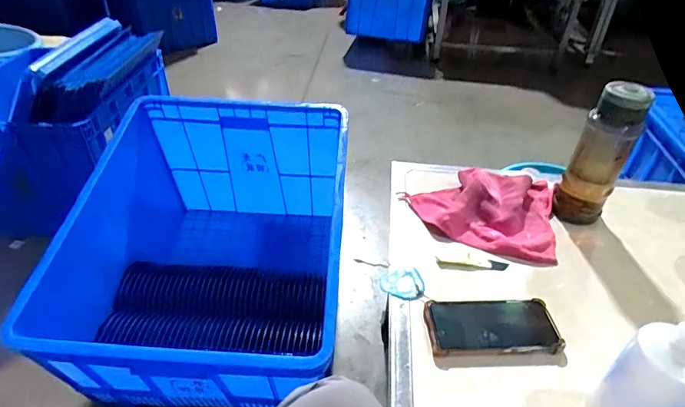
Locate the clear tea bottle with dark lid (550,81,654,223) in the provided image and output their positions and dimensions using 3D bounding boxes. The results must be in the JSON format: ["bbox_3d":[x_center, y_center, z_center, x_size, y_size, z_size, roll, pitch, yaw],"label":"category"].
[{"bbox_3d":[0.406,-0.068,0.692,0.072,0.244,0.072,24,43,26],"label":"clear tea bottle with dark lid"}]

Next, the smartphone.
[{"bbox_3d":[0.189,0.158,0.556,0.160,0.014,0.075,0,38,-3],"label":"smartphone"}]

